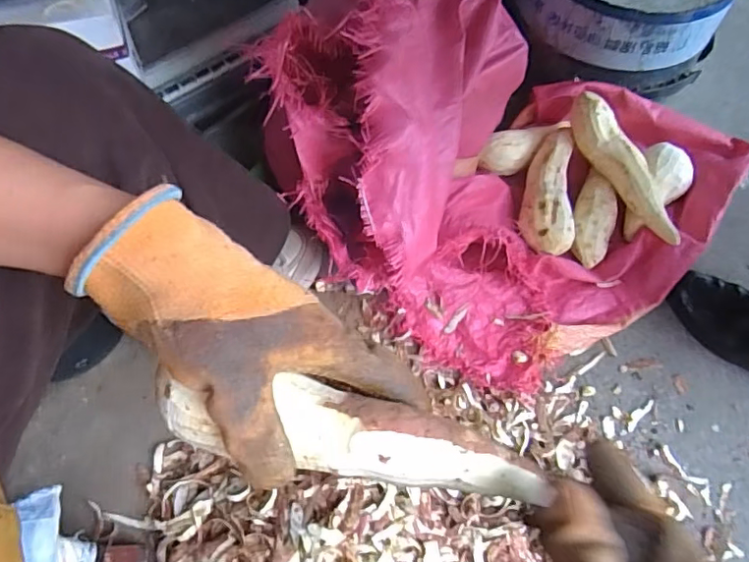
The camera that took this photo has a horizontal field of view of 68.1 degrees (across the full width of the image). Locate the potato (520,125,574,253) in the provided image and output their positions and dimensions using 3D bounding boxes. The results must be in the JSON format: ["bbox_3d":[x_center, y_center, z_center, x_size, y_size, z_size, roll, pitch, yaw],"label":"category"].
[{"bbox_3d":[0.270,-0.142,0.858,0.079,0.058,0.231,11,65,6],"label":"potato"}]

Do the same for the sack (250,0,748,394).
[{"bbox_3d":[0.217,-0.202,0.730,0.613,0.370,0.510,-41,71,-17],"label":"sack"}]

